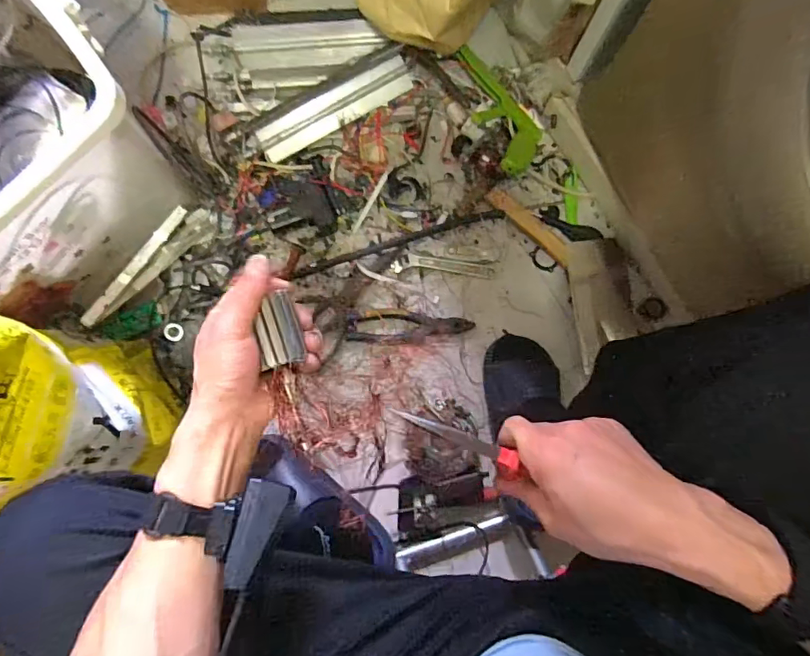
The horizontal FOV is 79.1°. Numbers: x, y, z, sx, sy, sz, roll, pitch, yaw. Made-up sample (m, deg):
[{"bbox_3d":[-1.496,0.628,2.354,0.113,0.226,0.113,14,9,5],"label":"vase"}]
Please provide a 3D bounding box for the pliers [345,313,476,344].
[{"bbox_3d":[0.006,0.000,0.745,0.189,0.011,0.046,0,85,0],"label":"pliers"}]

